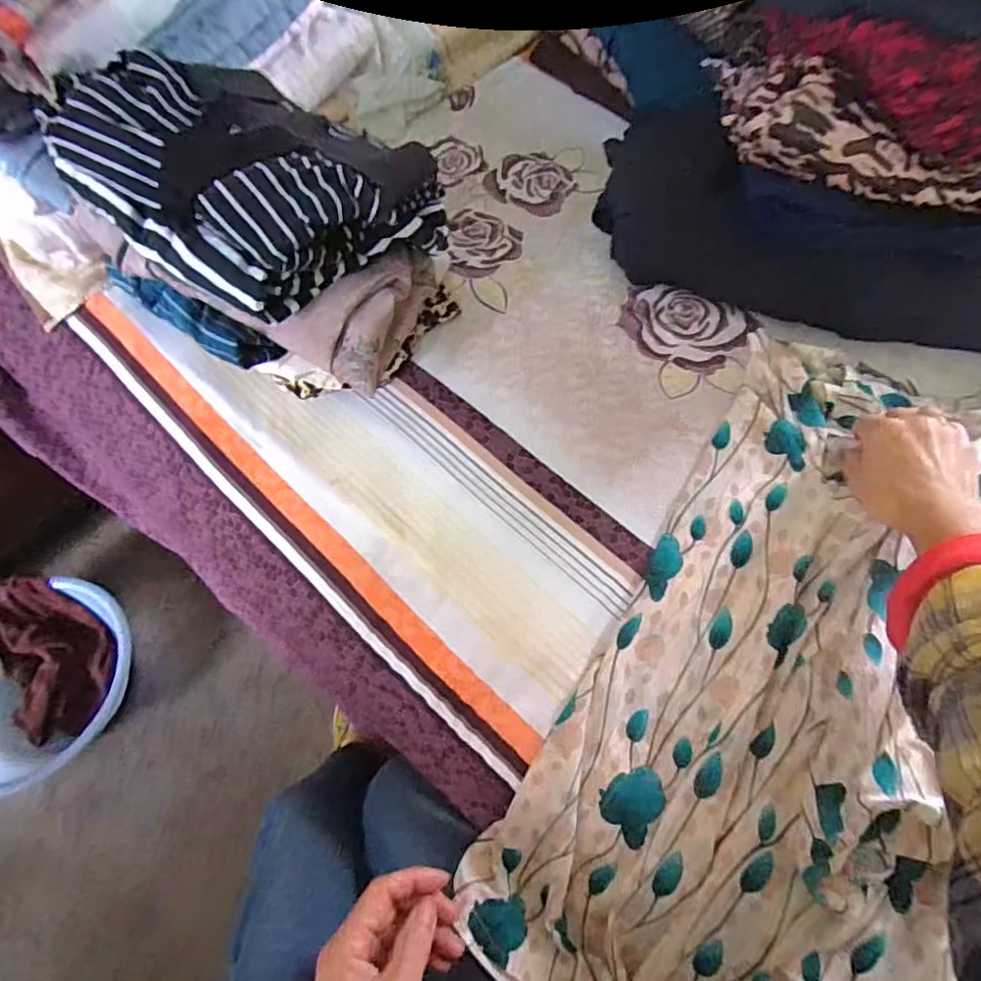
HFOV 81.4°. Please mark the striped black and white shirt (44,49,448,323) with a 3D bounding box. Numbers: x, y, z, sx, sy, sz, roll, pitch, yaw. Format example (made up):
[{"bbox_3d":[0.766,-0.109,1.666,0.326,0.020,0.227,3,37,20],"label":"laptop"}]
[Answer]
[{"bbox_3d":[-0.201,-0.273,0.487,0.270,0.100,0.207,34,67,16],"label":"striped black and white shirt"}]

